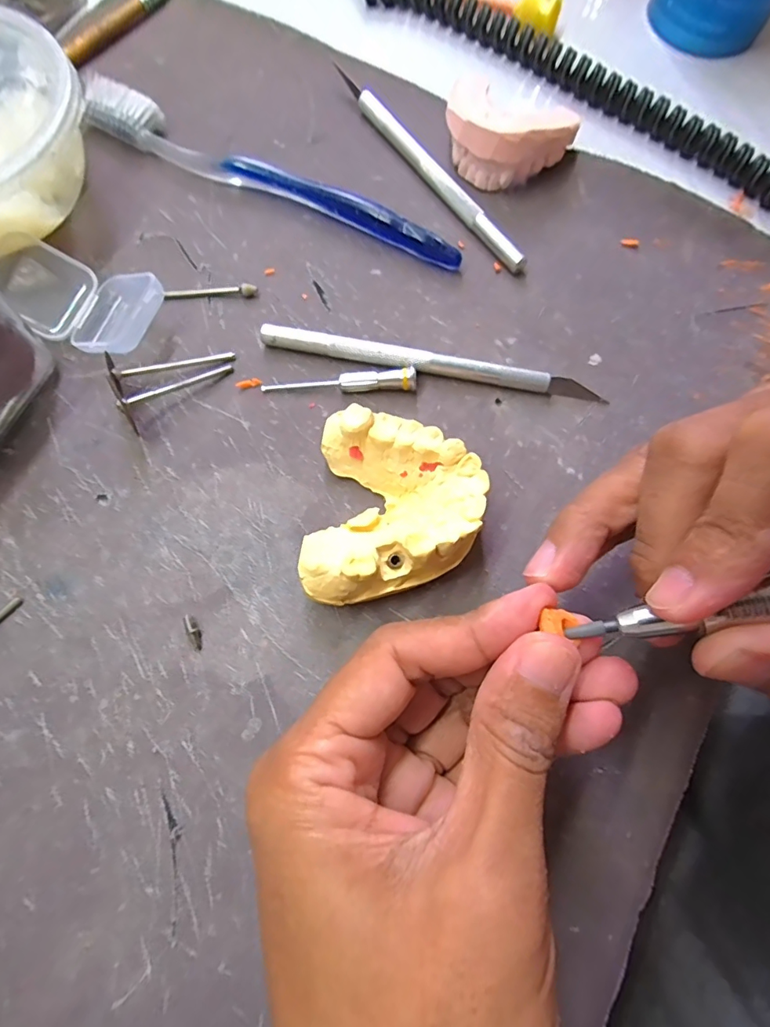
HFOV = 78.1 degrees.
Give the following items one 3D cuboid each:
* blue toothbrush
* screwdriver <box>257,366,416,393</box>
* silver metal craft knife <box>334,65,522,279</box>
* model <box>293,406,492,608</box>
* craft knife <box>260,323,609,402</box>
[{"bbox_3d":[-0.053,-0.147,0.210,0.185,0.012,0.019,28,76,6],"label":"blue toothbrush"},{"bbox_3d":[-0.018,-0.053,0.187,0.060,0.009,0.007,2,75,-1],"label":"screwdriver"},{"bbox_3d":[0.017,-0.162,0.218,0.009,0.008,0.141,-35,78,-10],"label":"silver metal craft knife"},{"bbox_3d":[0.003,-0.002,0.165,0.056,0.025,0.066,7,75,0],"label":"model"},{"bbox_3d":[0.018,-0.060,0.190,0.135,0.009,0.008,10,75,1],"label":"craft knife"}]

